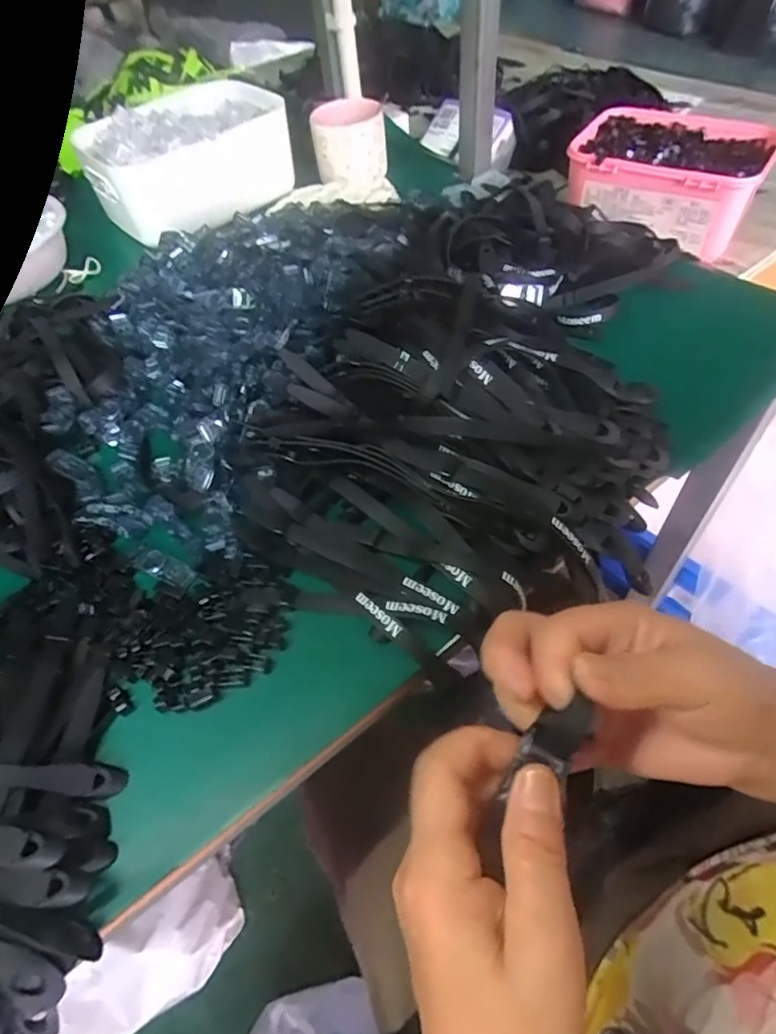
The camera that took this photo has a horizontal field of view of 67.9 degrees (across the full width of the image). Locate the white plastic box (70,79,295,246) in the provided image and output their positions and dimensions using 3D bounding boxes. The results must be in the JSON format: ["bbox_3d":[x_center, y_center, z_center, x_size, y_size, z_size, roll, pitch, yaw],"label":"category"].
[{"bbox_3d":[-0.248,-0.454,0.733,0.254,0.099,0.146,-36,57,-20],"label":"white plastic box"}]

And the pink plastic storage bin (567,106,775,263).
[{"bbox_3d":[0.335,-0.409,0.705,0.216,0.093,0.155,24,59,23],"label":"pink plastic storage bin"}]

